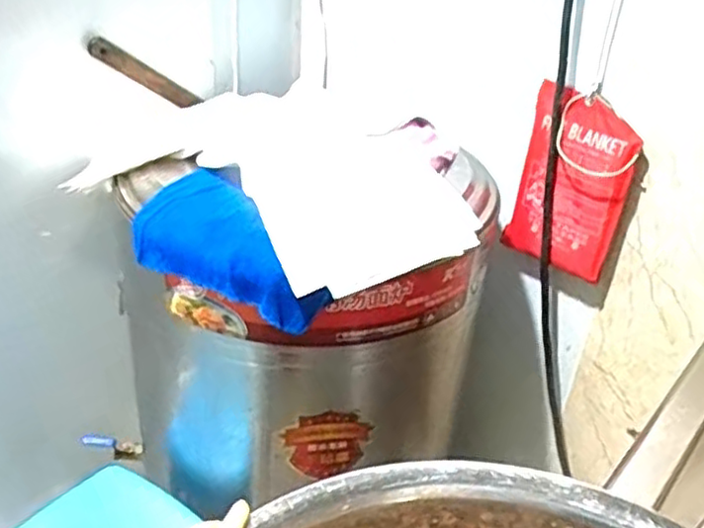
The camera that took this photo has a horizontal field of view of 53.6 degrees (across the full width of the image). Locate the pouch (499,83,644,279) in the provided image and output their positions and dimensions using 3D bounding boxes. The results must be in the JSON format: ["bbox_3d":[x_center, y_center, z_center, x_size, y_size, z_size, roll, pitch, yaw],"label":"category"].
[{"bbox_3d":[0.365,-0.131,1.174,0.182,0.297,0.040,27,37,31],"label":"pouch"}]

